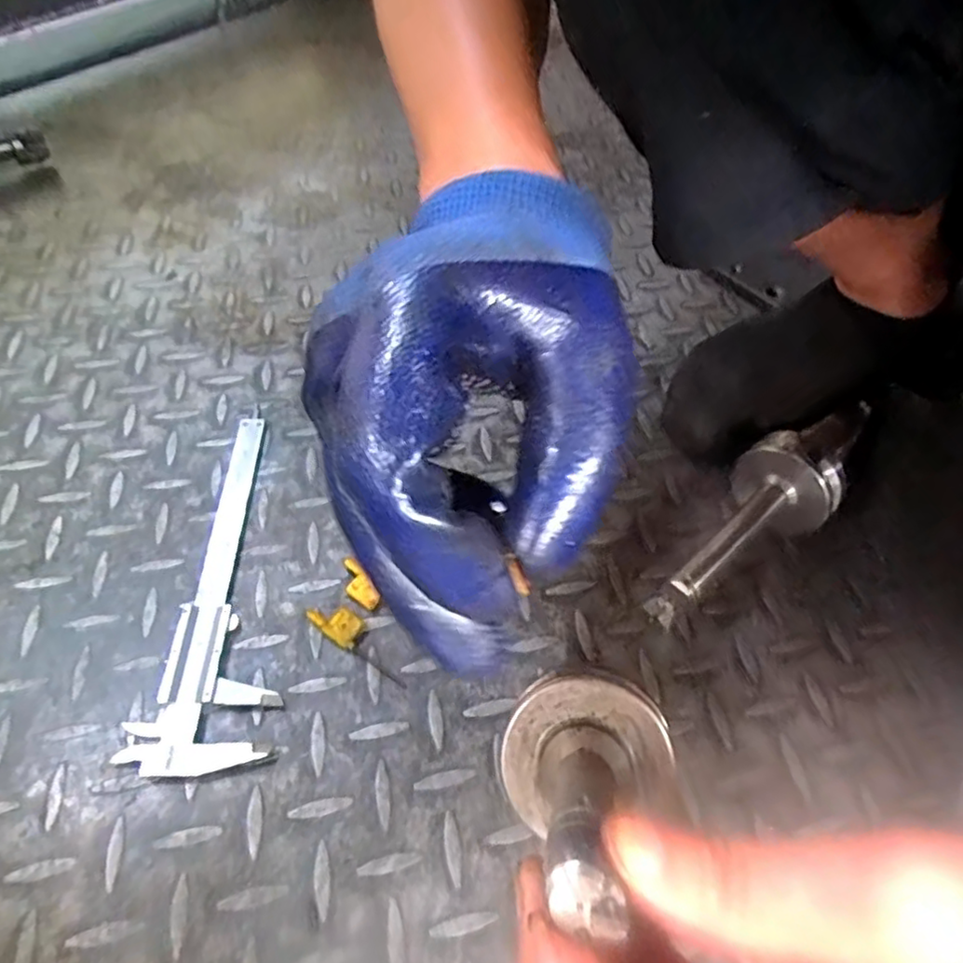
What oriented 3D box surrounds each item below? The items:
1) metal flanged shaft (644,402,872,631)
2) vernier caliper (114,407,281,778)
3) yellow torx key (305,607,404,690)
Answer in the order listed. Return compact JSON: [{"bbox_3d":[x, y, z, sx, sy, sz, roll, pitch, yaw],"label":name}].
[{"bbox_3d":[0.182,0.014,0.413,0.057,0.054,0.236,39,59,22],"label":"metal flanged shaft"},{"bbox_3d":[-0.138,0.048,0.383,0.063,0.007,0.226,5,53,-2],"label":"vernier caliper"},{"bbox_3d":[-0.068,0.088,0.361,0.068,0.004,0.019,37,58,20],"label":"yellow torx key"}]

